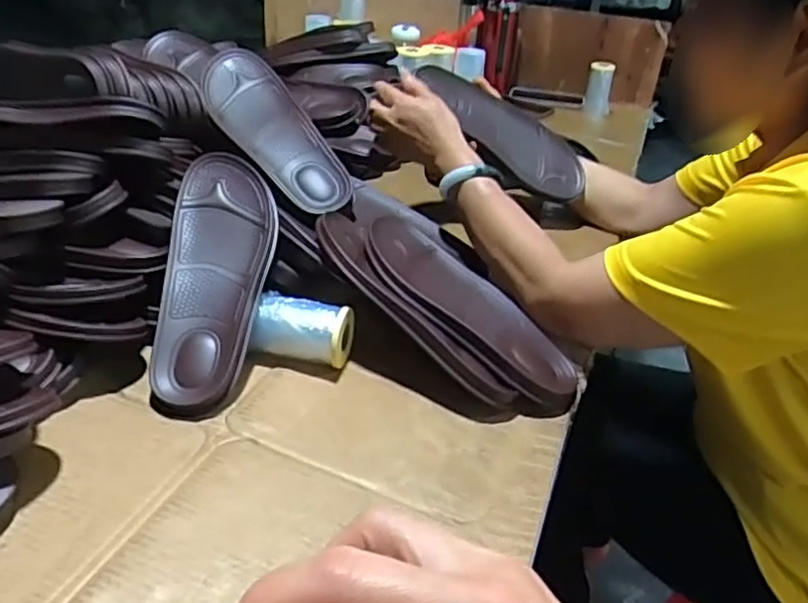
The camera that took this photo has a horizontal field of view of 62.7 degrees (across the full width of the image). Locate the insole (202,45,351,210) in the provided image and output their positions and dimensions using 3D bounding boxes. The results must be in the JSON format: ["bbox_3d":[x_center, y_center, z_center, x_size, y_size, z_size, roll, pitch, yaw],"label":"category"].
[{"bbox_3d":[-0.154,-0.204,0.769,0.086,0.033,0.261,-22,65,-36],"label":"insole"}]

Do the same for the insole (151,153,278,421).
[{"bbox_3d":[-0.178,-0.025,0.636,0.096,0.026,0.275,2,61,-5],"label":"insole"}]

